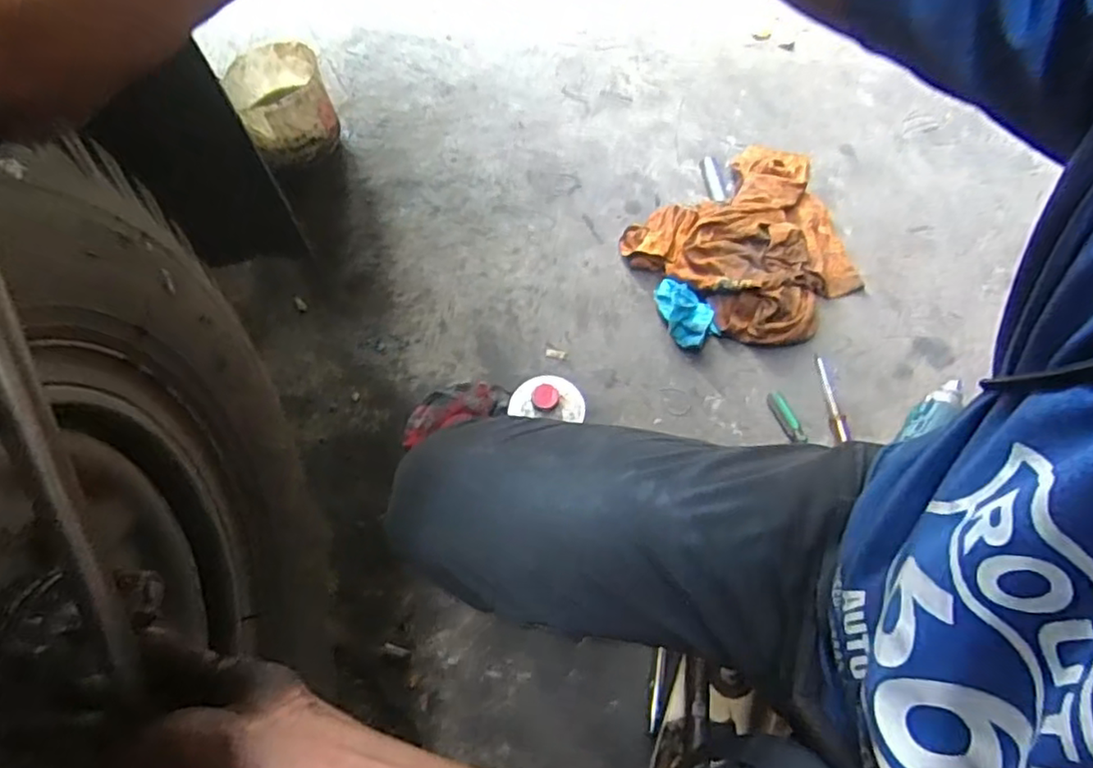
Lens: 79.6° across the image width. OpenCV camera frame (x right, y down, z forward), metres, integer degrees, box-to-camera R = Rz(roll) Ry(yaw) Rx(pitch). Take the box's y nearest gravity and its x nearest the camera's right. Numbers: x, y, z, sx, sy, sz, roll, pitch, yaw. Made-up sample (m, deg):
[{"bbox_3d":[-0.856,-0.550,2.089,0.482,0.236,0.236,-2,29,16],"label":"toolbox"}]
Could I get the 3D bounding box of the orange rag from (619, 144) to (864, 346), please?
[{"bbox_3d":[0.343,-0.238,1.032,0.354,0.067,0.315,-39,67,-17],"label":"orange rag"}]

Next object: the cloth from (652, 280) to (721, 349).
[{"bbox_3d":[0.207,-0.108,0.979,0.066,0.046,0.115,-21,63,-9],"label":"cloth"}]

